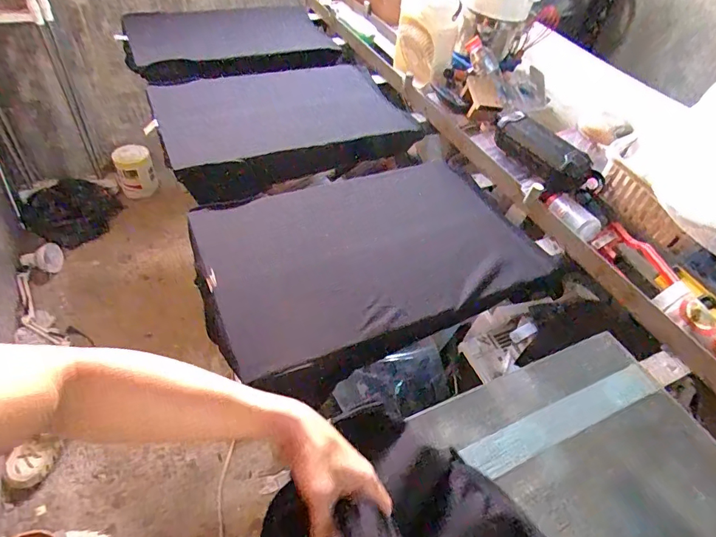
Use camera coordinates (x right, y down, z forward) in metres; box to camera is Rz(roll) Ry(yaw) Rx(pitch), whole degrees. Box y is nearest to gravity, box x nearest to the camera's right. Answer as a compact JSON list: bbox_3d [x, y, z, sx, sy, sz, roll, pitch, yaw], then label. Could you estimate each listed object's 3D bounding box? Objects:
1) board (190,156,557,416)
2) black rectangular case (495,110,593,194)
[{"bbox_3d":[0.026,-0.027,0.880,0.639,0.090,0.415,-18,56,-20],"label":"board"},{"bbox_3d":[0.410,-0.275,1.010,0.056,0.075,0.250,-24,54,-26],"label":"black rectangular case"}]

